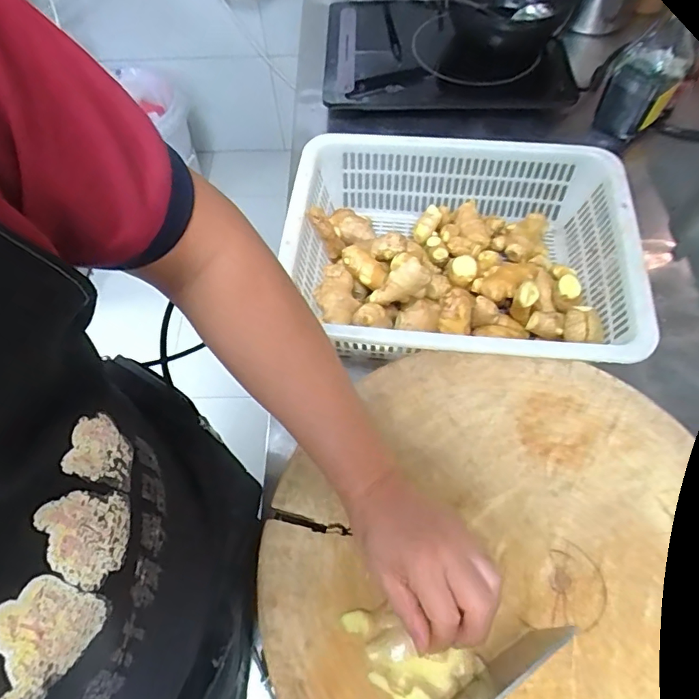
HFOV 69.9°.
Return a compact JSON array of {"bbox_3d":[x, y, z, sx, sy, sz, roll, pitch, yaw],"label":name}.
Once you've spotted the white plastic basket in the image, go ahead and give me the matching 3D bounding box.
[{"bbox_3d":[0.119,-0.109,0.590,0.381,0.121,0.283,9,63,7],"label":"white plastic basket"}]

